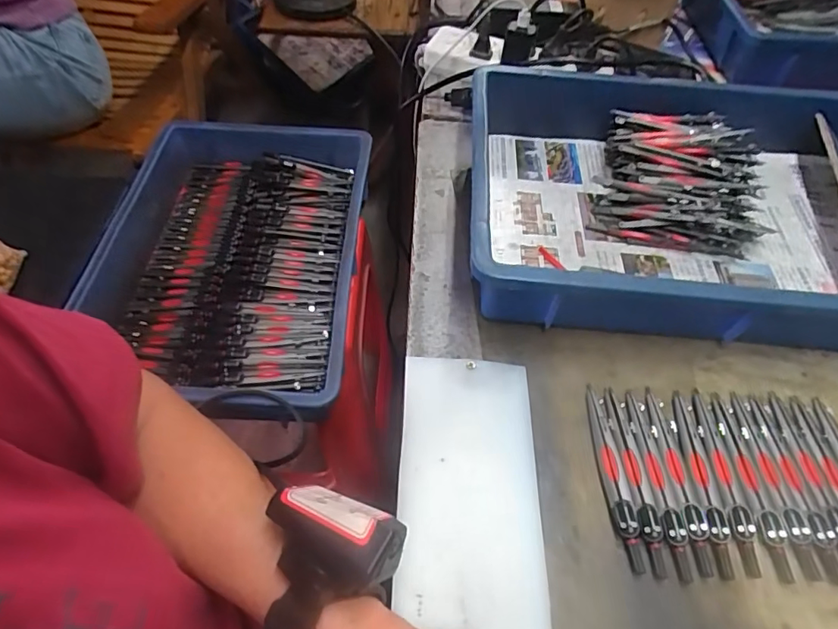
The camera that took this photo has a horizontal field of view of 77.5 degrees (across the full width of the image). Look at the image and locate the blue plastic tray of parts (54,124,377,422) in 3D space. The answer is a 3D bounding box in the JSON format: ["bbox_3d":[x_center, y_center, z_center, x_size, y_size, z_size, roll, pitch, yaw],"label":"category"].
[{"bbox_3d":[-0.226,-0.073,0.630,0.313,0.071,0.427,3,54,0],"label":"blue plastic tray of parts"}]

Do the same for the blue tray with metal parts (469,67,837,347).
[{"bbox_3d":[0.256,-0.104,0.477,0.414,0.073,0.280,6,55,0],"label":"blue tray with metal parts"}]

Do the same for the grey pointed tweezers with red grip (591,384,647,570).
[{"bbox_3d":[0.133,0.106,0.360,0.015,0.013,0.126,1,55,-3],"label":"grey pointed tweezers with red grip"}]

